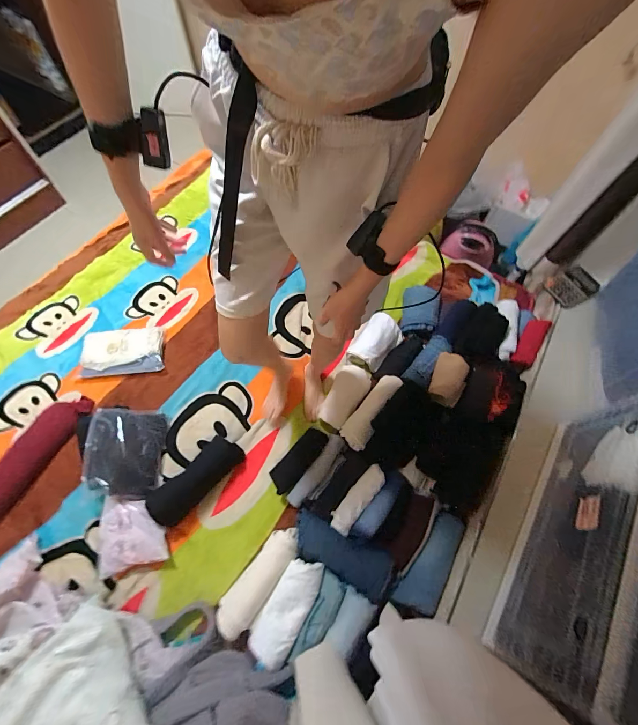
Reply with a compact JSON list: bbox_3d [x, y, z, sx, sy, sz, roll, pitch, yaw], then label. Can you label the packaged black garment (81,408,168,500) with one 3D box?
[{"bbox_3d":[-0.630,0.285,1.049,0.054,0.225,0.281,-31,48,35],"label":"packaged black garment"}]

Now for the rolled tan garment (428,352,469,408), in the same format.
[{"bbox_3d":[0.440,0.055,1.101,0.106,0.040,0.173,23,66,9],"label":"rolled tan garment"}]

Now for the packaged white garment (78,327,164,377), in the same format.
[{"bbox_3d":[-0.775,-0.049,1.278,0.325,0.060,0.215,-3,60,0],"label":"packaged white garment"}]

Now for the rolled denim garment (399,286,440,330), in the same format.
[{"bbox_3d":[0.427,-0.228,1.363,0.146,0.076,0.267,9,48,6],"label":"rolled denim garment"}]

